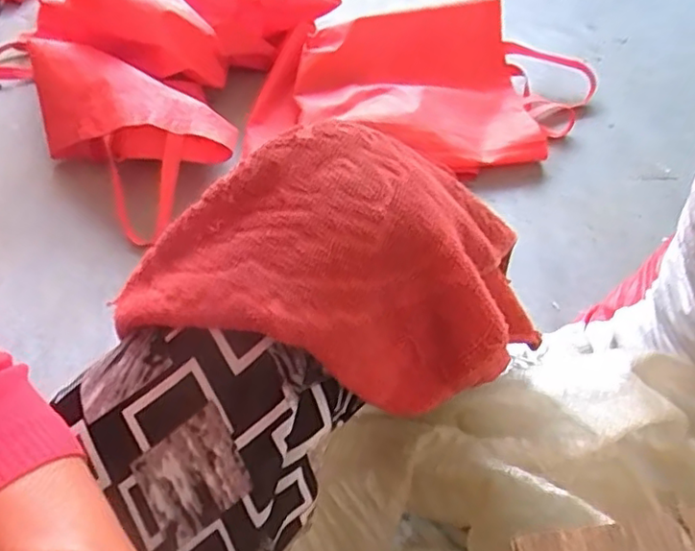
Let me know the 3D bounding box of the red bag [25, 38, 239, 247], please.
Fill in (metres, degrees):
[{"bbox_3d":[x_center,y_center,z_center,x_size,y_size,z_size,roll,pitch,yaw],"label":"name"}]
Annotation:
[{"bbox_3d":[-0.355,-0.240,0.973,0.389,0.120,0.187,37,60,26],"label":"red bag"}]

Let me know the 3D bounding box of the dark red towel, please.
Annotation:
[{"bbox_3d":[-0.003,-0.007,0.383,0.223,0.135,0.160,16,53,12],"label":"dark red towel"}]

